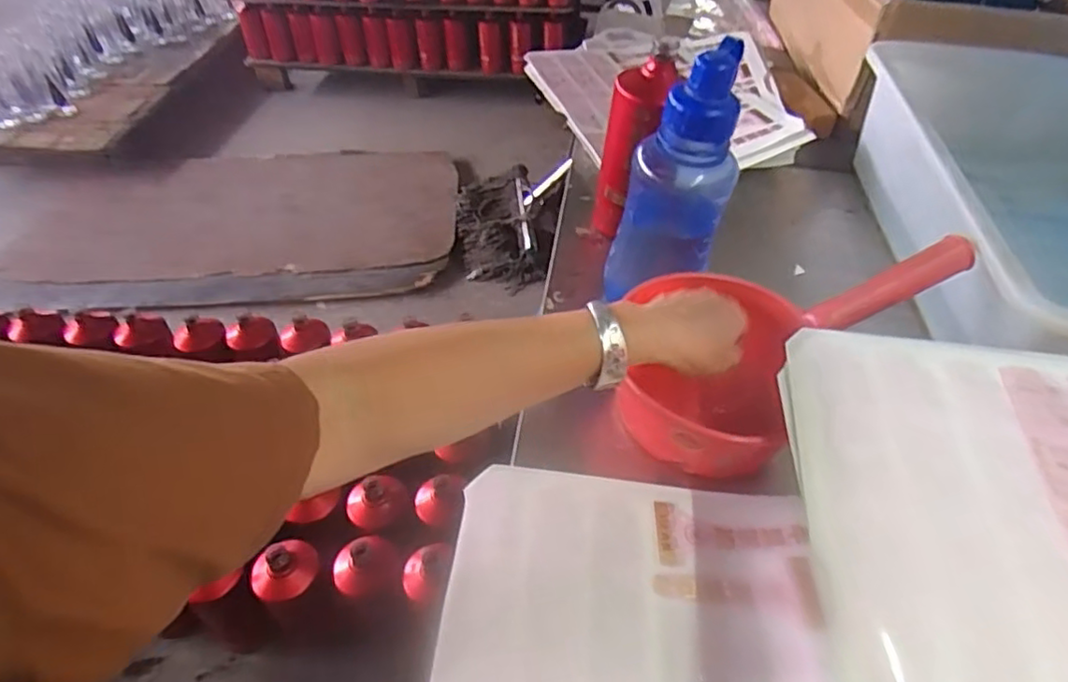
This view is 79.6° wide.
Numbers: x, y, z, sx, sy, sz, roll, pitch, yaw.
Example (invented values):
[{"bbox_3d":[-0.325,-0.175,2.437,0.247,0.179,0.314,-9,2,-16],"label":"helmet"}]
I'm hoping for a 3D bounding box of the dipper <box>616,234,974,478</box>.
[{"bbox_3d":[0.203,-0.024,0.524,0.302,0.077,0.154,-34,52,-10],"label":"dipper"}]

